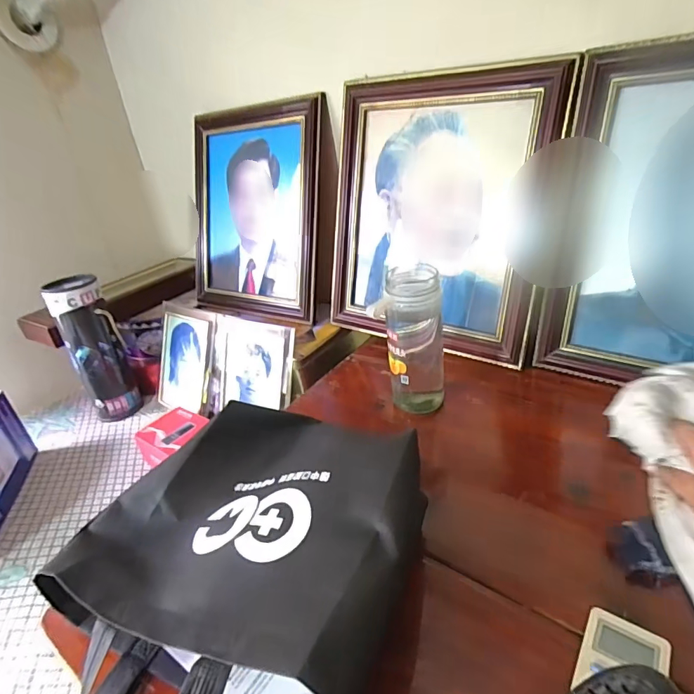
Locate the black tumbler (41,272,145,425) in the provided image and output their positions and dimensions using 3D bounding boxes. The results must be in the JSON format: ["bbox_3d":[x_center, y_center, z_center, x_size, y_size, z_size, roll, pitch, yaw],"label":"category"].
[{"bbox_3d":[-0.475,0.005,0.847,0.092,0.266,0.082,-23,32,-24],"label":"black tumbler"}]

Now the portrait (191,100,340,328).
[{"bbox_3d":[-0.167,-0.248,0.834,0.334,0.371,0.033,14,16,35],"label":"portrait"}]

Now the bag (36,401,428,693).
[{"bbox_3d":[-0.092,0.173,0.353,0.270,0.103,0.309,6,32,23],"label":"bag"}]

